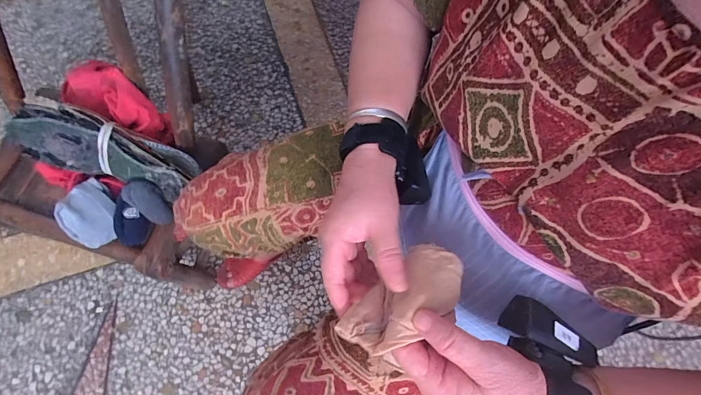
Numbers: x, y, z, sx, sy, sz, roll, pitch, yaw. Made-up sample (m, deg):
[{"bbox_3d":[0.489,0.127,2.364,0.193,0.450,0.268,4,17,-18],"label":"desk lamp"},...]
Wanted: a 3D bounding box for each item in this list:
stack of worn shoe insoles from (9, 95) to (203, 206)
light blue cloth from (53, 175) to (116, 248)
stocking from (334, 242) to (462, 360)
[{"bbox_3d":[-0.370,-0.071,0.522,0.259,0.084,0.085,17,72,-9],"label":"stack of worn shoe insoles"},{"bbox_3d":[-0.424,0.028,0.547,0.073,0.034,0.101,-35,76,-12],"label":"light blue cloth"},{"bbox_3d":[0.042,0.074,0.253,0.103,0.032,0.047,-35,76,-13],"label":"stocking"}]

